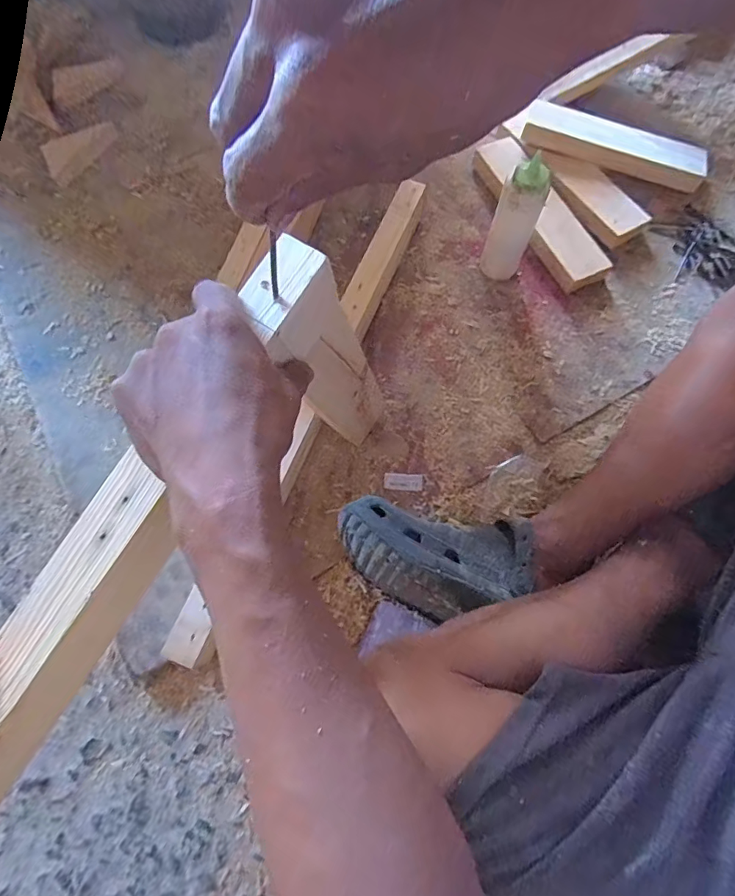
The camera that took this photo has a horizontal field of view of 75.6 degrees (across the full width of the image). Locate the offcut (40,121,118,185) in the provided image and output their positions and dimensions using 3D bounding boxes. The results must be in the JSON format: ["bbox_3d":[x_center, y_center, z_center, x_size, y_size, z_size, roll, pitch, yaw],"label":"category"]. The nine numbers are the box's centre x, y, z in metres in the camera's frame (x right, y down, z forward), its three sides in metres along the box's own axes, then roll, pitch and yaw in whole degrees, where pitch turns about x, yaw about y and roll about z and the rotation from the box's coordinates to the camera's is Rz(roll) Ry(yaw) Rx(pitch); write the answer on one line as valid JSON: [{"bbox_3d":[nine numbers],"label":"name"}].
[{"bbox_3d":[-0.479,-0.499,0.784,0.070,0.017,0.131,39,74,12],"label":"offcut"}]

